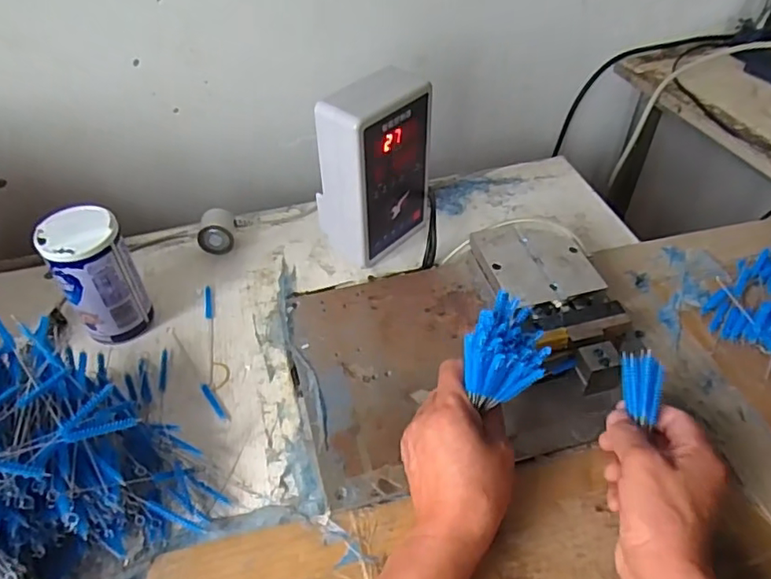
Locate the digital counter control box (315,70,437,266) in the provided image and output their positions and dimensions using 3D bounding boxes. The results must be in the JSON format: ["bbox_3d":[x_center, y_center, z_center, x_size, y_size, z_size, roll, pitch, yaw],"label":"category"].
[{"bbox_3d":[-0.012,-0.128,0.594,0.068,0.183,0.109,33,55,28],"label":"digital counter control box"}]

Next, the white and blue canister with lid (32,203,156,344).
[{"bbox_3d":[-0.265,-0.009,0.534,0.068,0.124,0.058,-28,52,-23],"label":"white and blue canister with lid"}]

